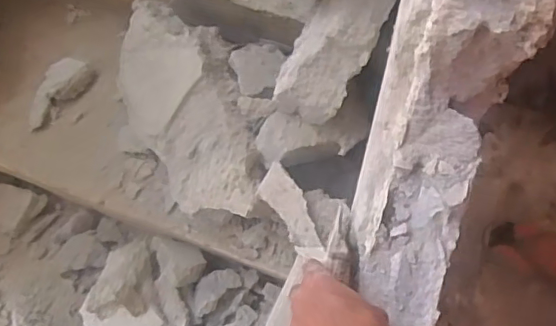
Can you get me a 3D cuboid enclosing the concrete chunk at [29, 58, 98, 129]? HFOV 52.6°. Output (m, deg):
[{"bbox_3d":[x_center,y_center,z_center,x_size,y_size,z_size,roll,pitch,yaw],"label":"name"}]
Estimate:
[{"bbox_3d":[-0.389,-0.123,0.984,0.067,0.031,0.141,36,79,13],"label":"concrete chunk"}]

